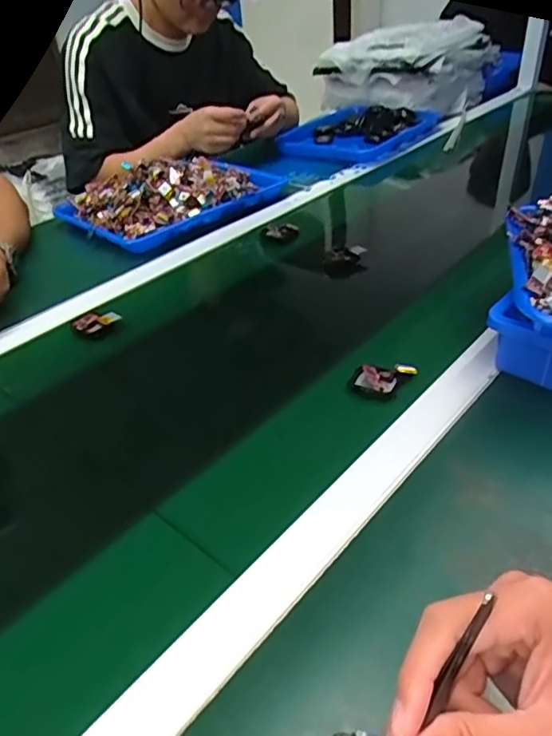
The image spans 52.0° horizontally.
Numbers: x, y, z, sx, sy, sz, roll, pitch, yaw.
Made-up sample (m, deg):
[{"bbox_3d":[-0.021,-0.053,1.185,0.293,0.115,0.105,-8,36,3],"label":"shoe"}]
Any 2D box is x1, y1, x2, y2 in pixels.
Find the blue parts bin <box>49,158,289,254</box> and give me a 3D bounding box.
[{"bbox_3d":[-0.171,-0.299,0.937,0.332,0.064,0.226,-30,42,-31],"label":"blue parts bin"}]

